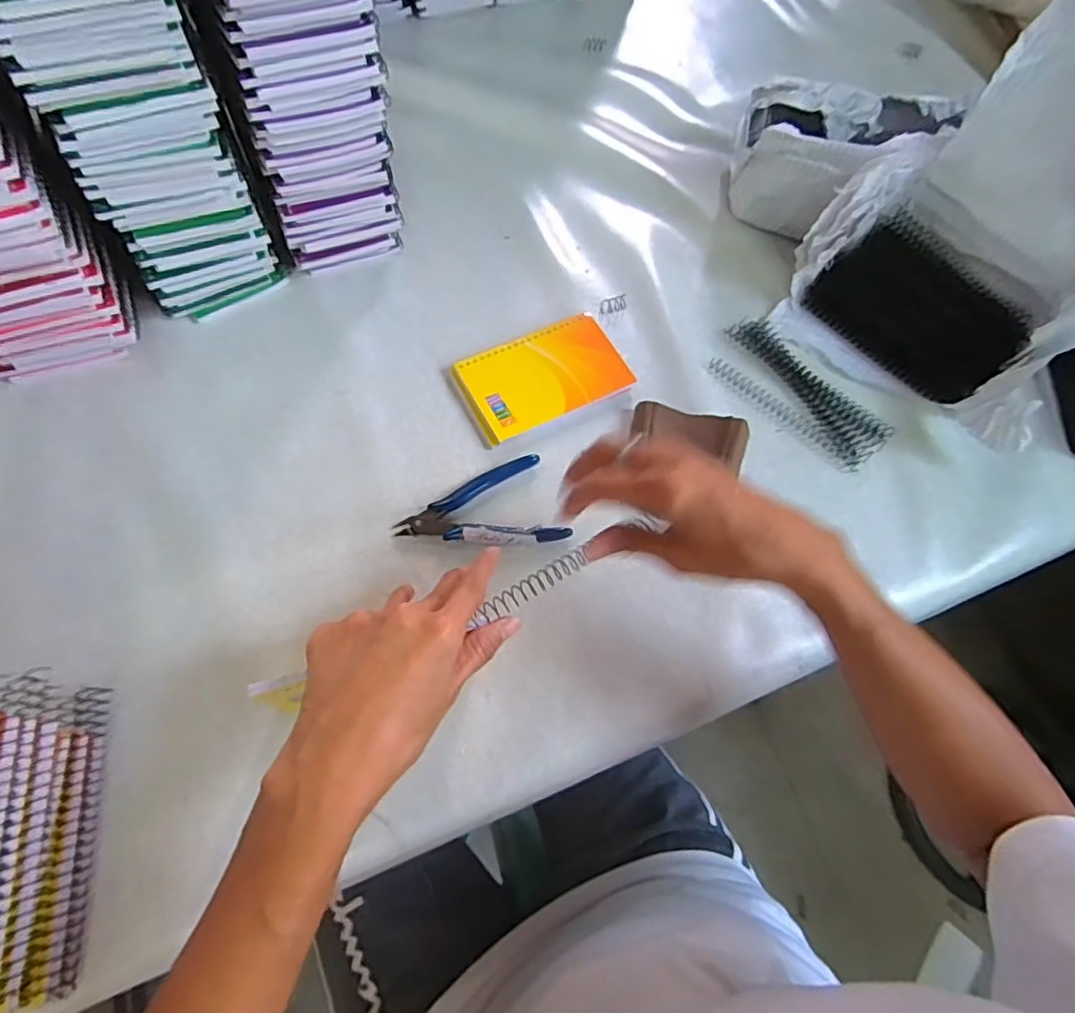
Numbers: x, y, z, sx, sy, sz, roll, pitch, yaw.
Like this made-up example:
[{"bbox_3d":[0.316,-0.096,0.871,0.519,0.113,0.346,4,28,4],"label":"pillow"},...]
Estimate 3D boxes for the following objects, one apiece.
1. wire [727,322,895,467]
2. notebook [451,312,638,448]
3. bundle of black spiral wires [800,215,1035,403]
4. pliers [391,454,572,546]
[{"bbox_3d":[0.228,-0.103,0.521,0.046,0.013,0.159,-34,75,-19],"label":"wire"},{"bbox_3d":[0.005,-0.108,0.497,0.133,0.012,0.081,-23,72,-16],"label":"notebook"},{"bbox_3d":[0.338,-0.175,0.539,0.101,0.047,0.164,-39,75,-19],"label":"bundle of black spiral wires"},{"bbox_3d":[-0.042,0.004,0.445,0.115,0.009,0.072,-15,70,-14],"label":"pliers"}]

